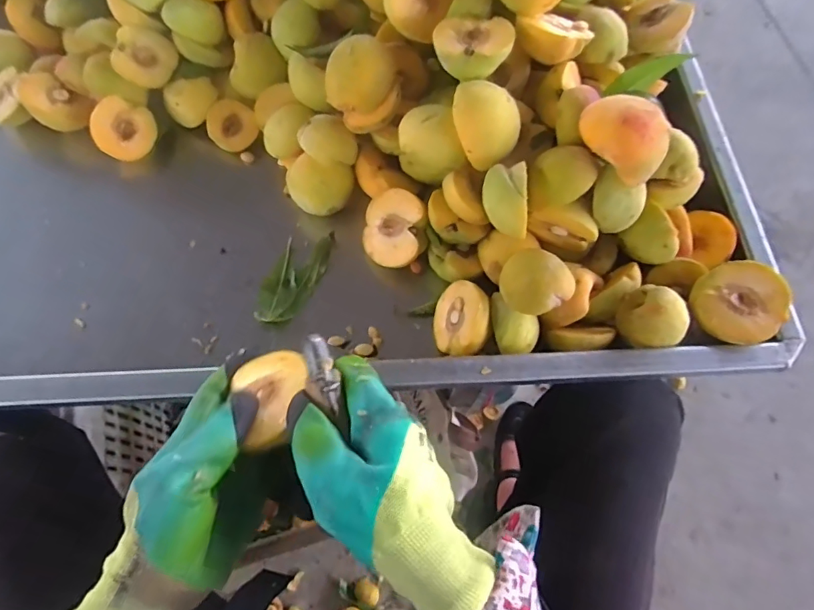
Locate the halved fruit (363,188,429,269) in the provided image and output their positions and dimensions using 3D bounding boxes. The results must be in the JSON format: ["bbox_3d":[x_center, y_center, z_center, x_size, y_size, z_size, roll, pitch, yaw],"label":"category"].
[{"bbox_3d":[-0.007,-0.072,0.460,0.062,0.033,0.070,13,99,30],"label":"halved fruit"}]

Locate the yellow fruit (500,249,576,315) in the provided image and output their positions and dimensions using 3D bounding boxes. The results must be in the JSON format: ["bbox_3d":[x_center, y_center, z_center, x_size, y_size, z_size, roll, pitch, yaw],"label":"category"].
[{"bbox_3d":[0.102,-0.017,0.392,0.057,0.039,0.048,40,71,13],"label":"yellow fruit"}]

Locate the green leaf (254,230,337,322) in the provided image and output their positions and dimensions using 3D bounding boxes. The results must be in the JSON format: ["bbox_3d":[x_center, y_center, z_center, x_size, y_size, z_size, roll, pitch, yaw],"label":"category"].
[{"bbox_3d":[-0.107,-0.027,0.466,0.045,0.011,0.103,21,68,7],"label":"green leaf"}]

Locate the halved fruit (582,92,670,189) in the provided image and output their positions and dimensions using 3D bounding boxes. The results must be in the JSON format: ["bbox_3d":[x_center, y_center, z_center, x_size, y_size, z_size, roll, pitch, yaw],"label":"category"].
[{"bbox_3d":[0.161,-0.126,0.362,0.066,0.038,0.042,35,70,13],"label":"halved fruit"}]

